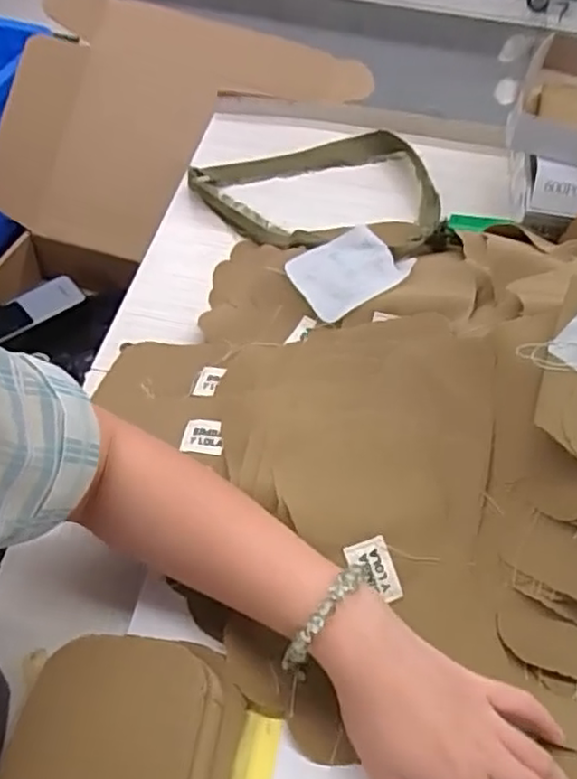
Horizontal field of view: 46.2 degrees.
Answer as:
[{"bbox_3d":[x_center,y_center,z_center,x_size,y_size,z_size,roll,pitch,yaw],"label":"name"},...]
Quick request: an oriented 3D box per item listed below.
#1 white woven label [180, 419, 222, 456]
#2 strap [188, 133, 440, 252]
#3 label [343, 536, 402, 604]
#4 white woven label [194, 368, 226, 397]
[{"bbox_3d":[-0.063,0.035,0.497,0.032,0.004,0.027,3,65,18],"label":"white woven label"},{"bbox_3d":[0.047,-0.190,0.667,0.221,0.036,0.208,1,54,-2],"label":"strap"},{"bbox_3d":[0.052,0.113,0.416,0.027,0.004,0.039,-15,79,-13],"label":"label"},{"bbox_3d":[-0.062,-0.006,0.528,0.018,0.004,0.026,18,74,22],"label":"white woven label"}]

